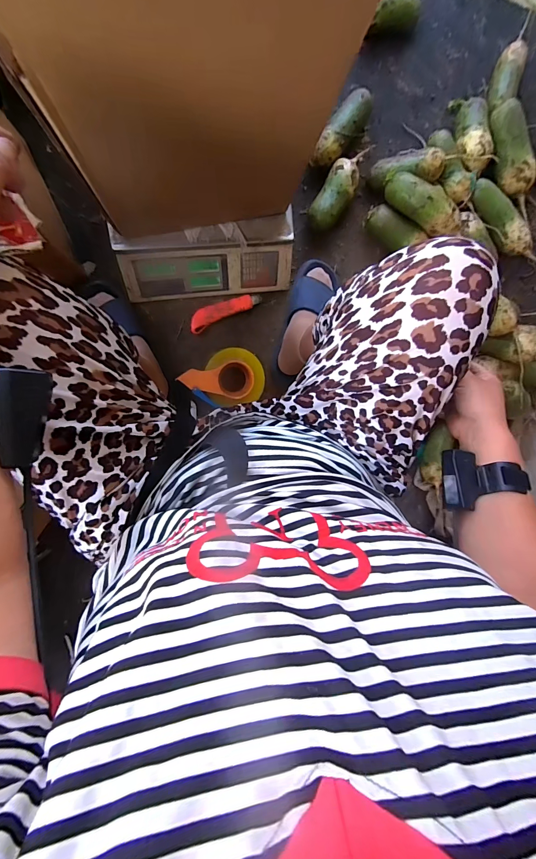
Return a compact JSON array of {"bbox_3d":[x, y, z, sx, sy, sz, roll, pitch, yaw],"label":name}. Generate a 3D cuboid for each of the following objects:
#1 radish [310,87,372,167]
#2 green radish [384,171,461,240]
[{"bbox_3d":[0.149,-0.599,0.664,0.056,0.049,0.163,35,82,-3],"label":"radish"},{"bbox_3d":[0.305,-0.443,0.665,0.171,0.052,0.065,40,82,-2],"label":"green radish"}]

